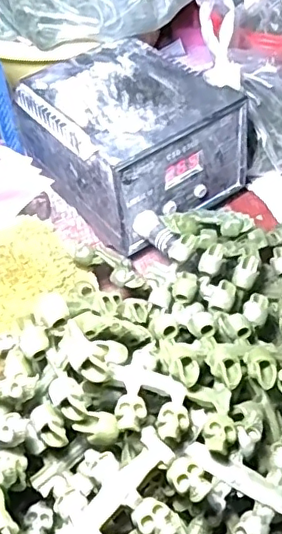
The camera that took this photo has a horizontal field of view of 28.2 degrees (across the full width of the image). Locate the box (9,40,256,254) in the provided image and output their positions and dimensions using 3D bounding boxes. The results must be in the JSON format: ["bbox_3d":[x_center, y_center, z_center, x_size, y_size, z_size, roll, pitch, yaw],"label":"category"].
[{"bbox_3d":[-0.011,-0.099,0.418,0.125,0.076,0.134,-31,57,-19],"label":"box"}]

